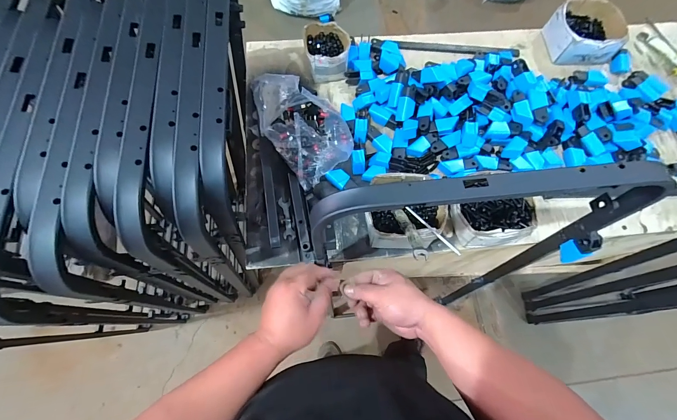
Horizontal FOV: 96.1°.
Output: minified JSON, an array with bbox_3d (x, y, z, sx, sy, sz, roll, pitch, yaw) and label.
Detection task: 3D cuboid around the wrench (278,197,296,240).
[{"bbox_3d":[-0.112,0.017,0.660,0.025,0.005,0.088,-10,77,-8],"label":"wrench"}]

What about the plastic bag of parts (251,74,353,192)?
[{"bbox_3d":[-0.080,-0.191,0.649,0.153,0.125,0.262,-38,76,-13],"label":"plastic bag of parts"}]

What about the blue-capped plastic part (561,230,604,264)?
[{"bbox_3d":[0.431,0.069,0.546,0.024,0.081,0.038,-15,72,-6],"label":"blue-capped plastic part"}]

